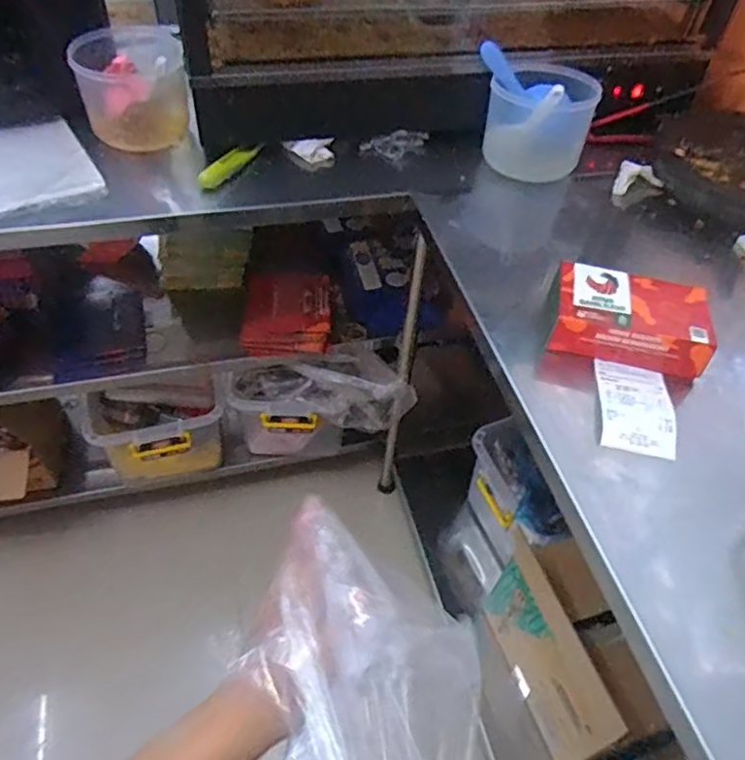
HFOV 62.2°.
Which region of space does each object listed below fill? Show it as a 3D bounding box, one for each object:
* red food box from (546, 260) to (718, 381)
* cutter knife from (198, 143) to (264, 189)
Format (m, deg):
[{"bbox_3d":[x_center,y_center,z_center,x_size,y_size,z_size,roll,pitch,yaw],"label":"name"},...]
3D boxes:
[{"bbox_3d":[0.308,-0.075,0.746,0.180,0.054,0.120,14,50,7],"label":"red food box"},{"bbox_3d":[-0.223,-0.344,0.974,0.033,0.016,0.147,26,52,17],"label":"cutter knife"}]

